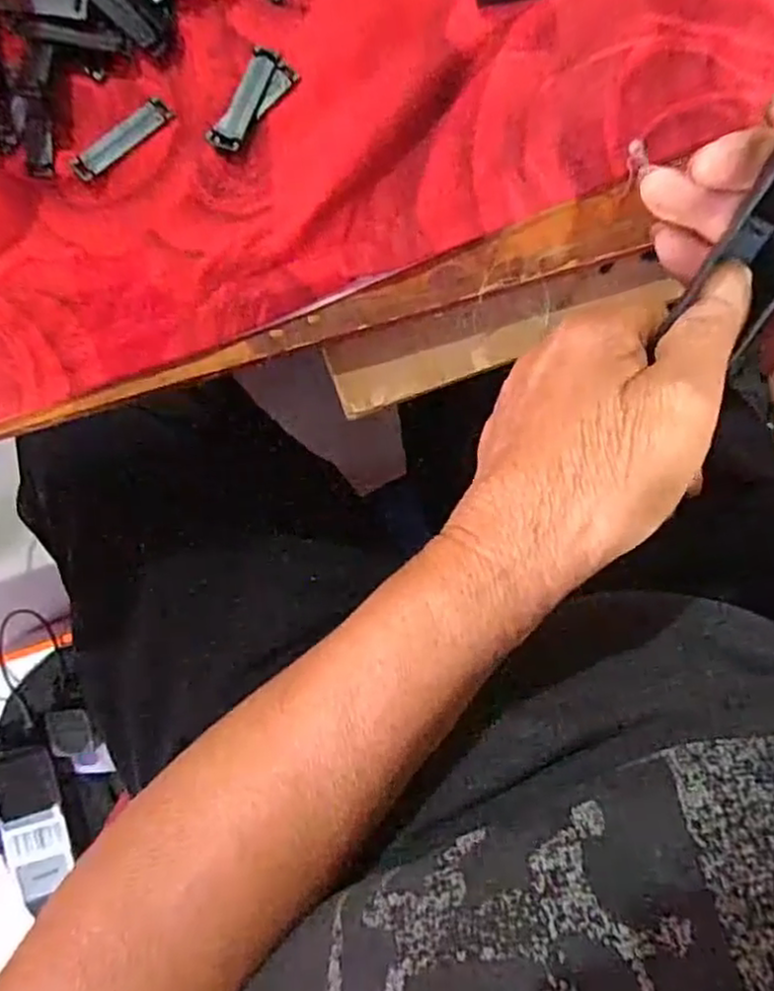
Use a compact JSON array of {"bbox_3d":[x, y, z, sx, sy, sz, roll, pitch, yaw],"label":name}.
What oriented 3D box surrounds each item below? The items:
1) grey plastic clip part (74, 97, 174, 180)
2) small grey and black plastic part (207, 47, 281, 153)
[{"bbox_3d":[-0.108,-0.145,0.284,0.045,0.004,0.010,-40,93,-1],"label":"grey plastic clip part"},{"bbox_3d":[-0.058,-0.163,0.287,0.014,0.005,0.045,27,90,-3],"label":"small grey and black plastic part"}]

